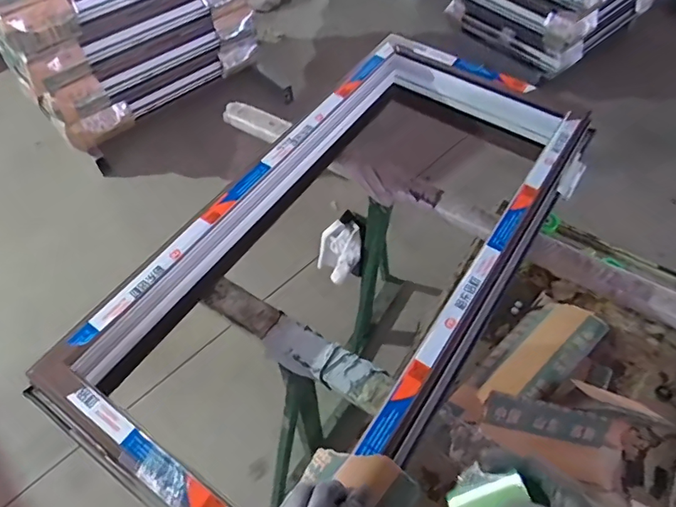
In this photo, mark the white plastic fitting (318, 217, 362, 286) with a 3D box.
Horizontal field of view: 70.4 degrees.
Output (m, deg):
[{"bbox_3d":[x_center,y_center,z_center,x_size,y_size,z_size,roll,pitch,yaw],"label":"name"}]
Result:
[{"bbox_3d":[0.001,-0.004,1.247,0.112,0.111,0.128,-3,54,-2],"label":"white plastic fitting"}]

